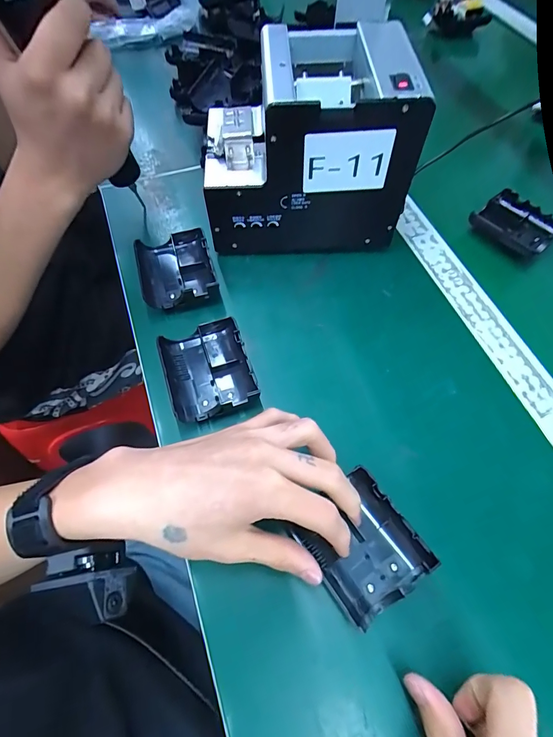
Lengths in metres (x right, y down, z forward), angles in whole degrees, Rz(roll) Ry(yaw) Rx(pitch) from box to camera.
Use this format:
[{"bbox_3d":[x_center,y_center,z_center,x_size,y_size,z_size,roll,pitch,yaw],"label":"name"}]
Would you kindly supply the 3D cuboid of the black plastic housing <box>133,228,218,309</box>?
[{"bbox_3d":[-0.097,-0.093,0.368,0.070,0.029,0.072,-15,62,-6],"label":"black plastic housing"}]

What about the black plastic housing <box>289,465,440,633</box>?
[{"bbox_3d":[0.058,0.119,0.256,0.066,0.017,0.075,-34,66,-15],"label":"black plastic housing"}]

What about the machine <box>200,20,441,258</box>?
[{"bbox_3d":[0.026,-0.207,0.370,0.179,0.153,0.127,-3,61,1],"label":"machine"}]

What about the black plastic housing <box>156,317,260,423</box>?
[{"bbox_3d":[-0.057,0.003,0.321,0.069,0.025,0.076,-18,62,-8],"label":"black plastic housing"}]

